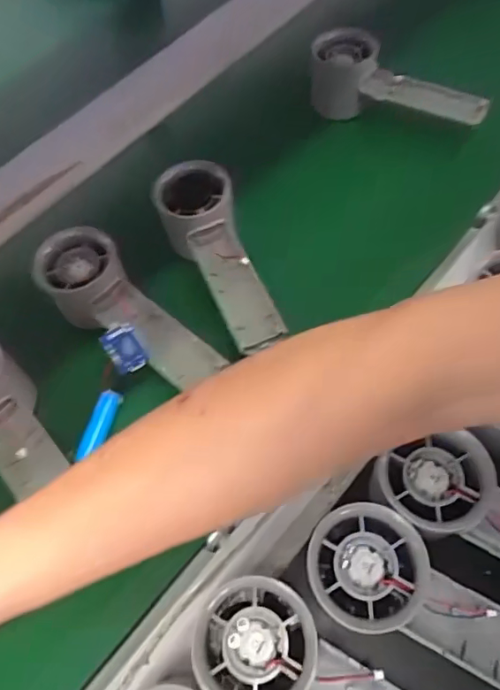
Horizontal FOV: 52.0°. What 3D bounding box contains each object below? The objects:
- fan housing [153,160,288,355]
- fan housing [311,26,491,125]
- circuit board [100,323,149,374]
[{"bbox_3d":[-0.027,-0.068,0.375,0.055,0.037,0.155,-18,61,-6],"label":"fan housing"},{"bbox_3d":[0.136,-0.239,0.476,0.164,0.060,0.064,12,62,10],"label":"fan housing"},{"bbox_3d":[-0.082,0.003,0.338,0.023,0.004,0.031,-29,105,-8],"label":"circuit board"}]

